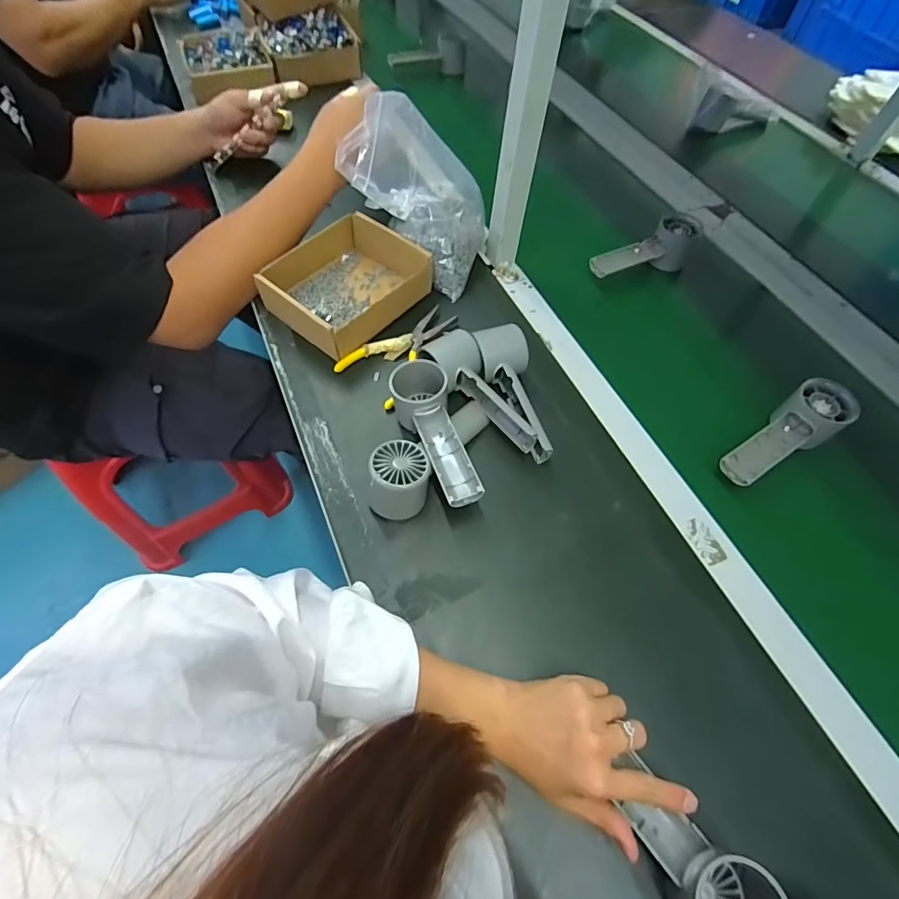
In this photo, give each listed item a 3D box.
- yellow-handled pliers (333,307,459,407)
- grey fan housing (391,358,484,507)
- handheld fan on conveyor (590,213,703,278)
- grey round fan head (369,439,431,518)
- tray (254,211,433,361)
[{"bbox_3d":[-0.050,-0.117,0.552,0.086,0.016,0.150,37,65,18],"label":"yellow-handled pliers"},{"bbox_3d":[-0.016,-0.011,0.464,0.052,0.056,0.157,-13,60,-10],"label":"grey fan housing"},{"bbox_3d":[0.258,-0.257,0.642,0.169,0.073,0.057,-24,63,-16],"label":"handheld fan on conveyor"},{"bbox_3d":[-0.046,0.029,0.441,0.053,0.062,0.055,1,59,-1],"label":"grey round fan head"},{"bbox_3d":[-0.126,-0.205,0.578,0.153,0.056,0.173,36,64,18],"label":"tray"}]

